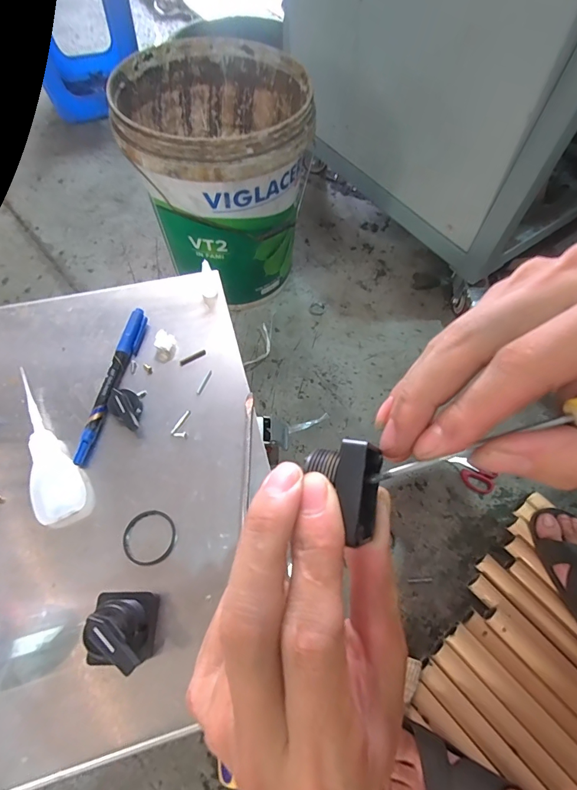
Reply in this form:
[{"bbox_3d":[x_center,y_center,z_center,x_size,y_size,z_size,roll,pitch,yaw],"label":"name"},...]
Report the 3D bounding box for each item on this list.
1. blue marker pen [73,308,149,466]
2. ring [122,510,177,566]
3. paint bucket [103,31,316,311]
[{"bbox_3d":[-0.138,-0.012,0.308,0.012,0.013,0.136,8,61,2],"label":"blue marker pen"},{"bbox_3d":[-0.093,0.094,0.260,0.036,0.004,0.034,1,62,-2],"label":"ring"},{"bbox_3d":[-0.110,-0.380,0.711,0.280,0.313,0.306,1,62,-2],"label":"paint bucket"}]

